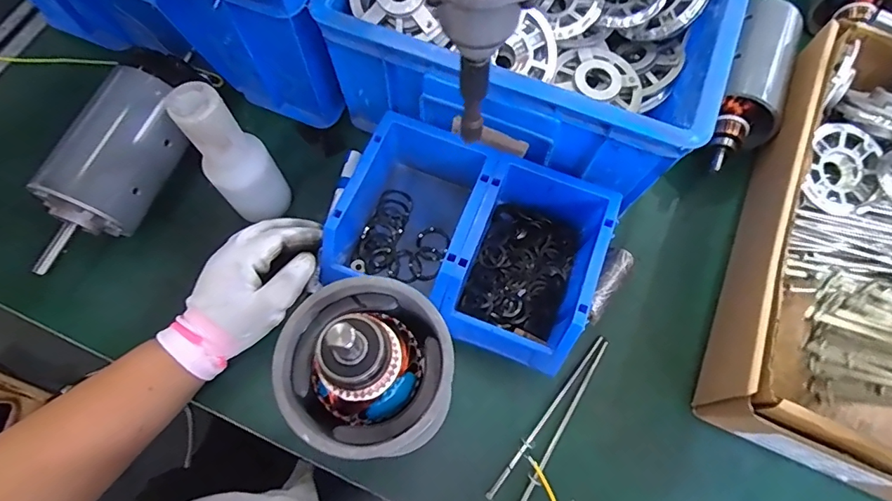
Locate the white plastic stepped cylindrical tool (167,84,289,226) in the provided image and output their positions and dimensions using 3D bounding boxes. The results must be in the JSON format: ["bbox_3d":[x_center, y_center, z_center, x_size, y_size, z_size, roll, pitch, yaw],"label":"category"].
[{"bbox_3d":[-0.173,-0.072,0.400,0.041,0.154,0.048,44,75,12],"label":"white plastic stepped cylindrical tool"}]

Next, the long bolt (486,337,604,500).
[{"bbox_3d":[0.085,0.135,0.401,0.006,0.005,0.161,39,74,11],"label":"long bolt"}]

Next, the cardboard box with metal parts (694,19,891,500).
[{"bbox_3d":[0.389,0.013,0.402,0.262,0.108,0.370,24,72,6],"label":"cardboard box with metal parts"}]

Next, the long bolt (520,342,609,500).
[{"bbox_3d":[0.096,0.146,0.397,0.007,0.007,0.163,33,73,9],"label":"long bolt"}]

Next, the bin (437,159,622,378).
[{"bbox_3d":[0.065,0.012,0.412,0.112,0.070,0.152,22,72,6],"label":"bin"}]

